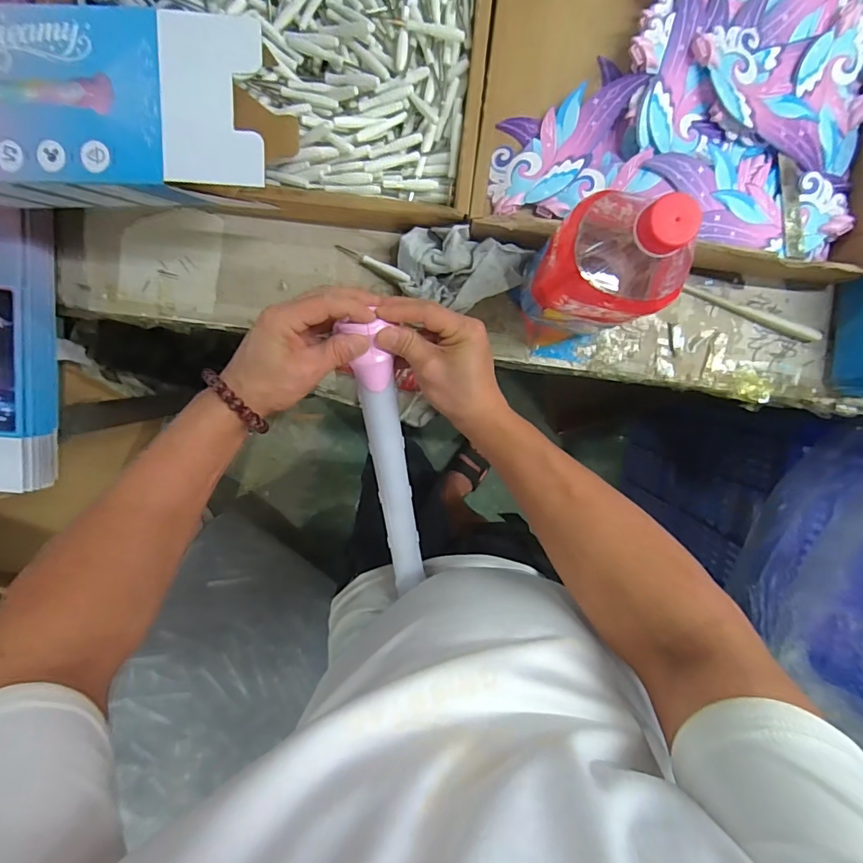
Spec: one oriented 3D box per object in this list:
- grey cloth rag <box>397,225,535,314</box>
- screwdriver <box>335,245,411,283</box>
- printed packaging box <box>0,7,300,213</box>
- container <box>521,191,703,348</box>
[{"bbox_3d":[0.028,-0.156,0.452,0.120,0.045,0.069,16,98,-3],"label":"grey cloth rag"},{"bbox_3d":[-0.058,-0.166,0.463,0.081,0.011,0.009,27,97,10],"label":"screwdriver"},{"bbox_3d":[-0.347,-0.226,0.347,0.476,0.076,0.120,0,98,-1],"label":"printed packaging box"},{"bbox_3d":[0.135,-0.130,0.369,0.091,0.216,0.097,-14,98,1],"label":"container"}]

